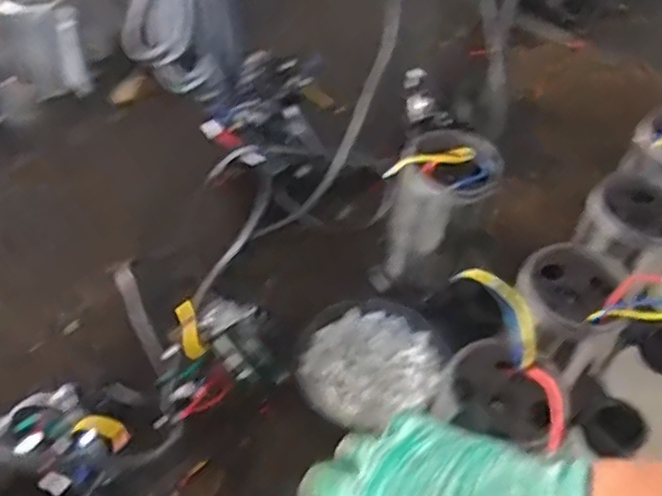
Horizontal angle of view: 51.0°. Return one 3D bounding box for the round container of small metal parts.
[{"bbox_3d":[0.036,0.119,0.704,0.143,0.047,0.143,-34,60,-28],"label":"round container of small metal parts"}]

